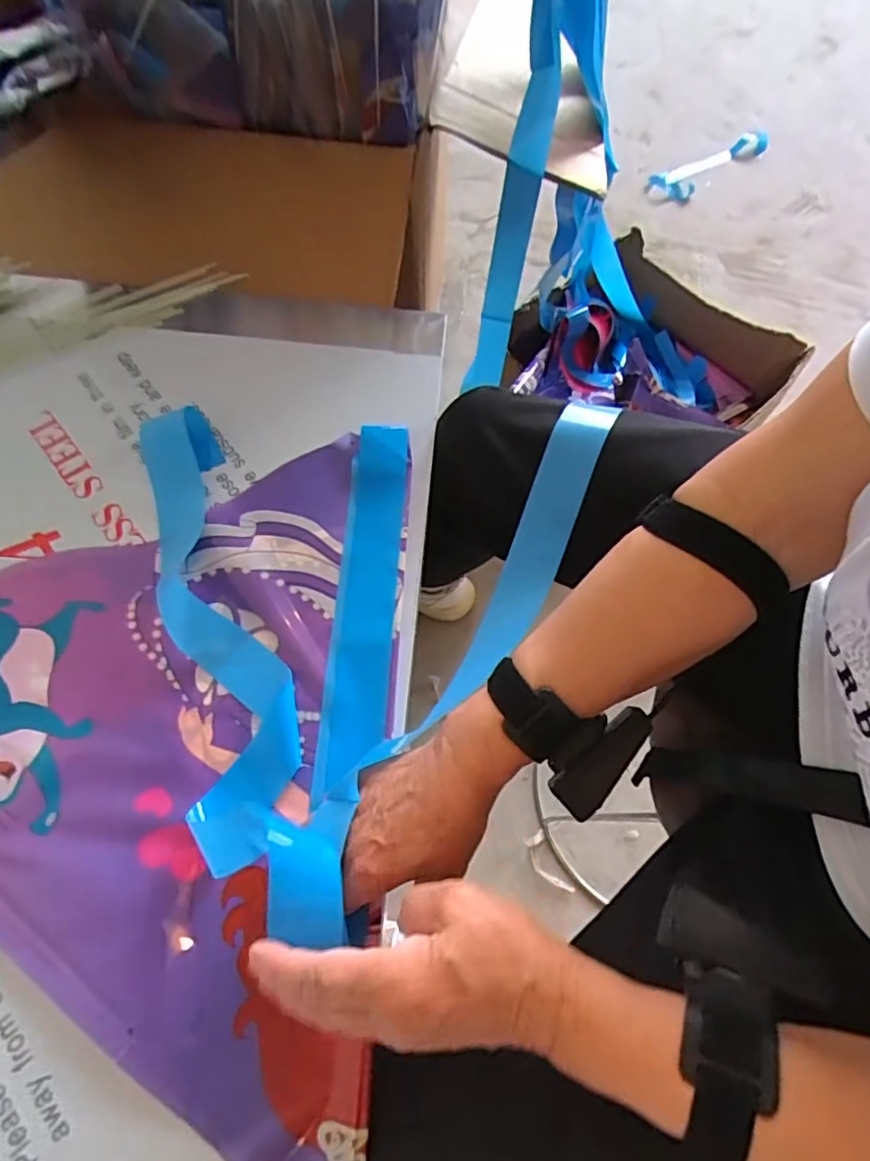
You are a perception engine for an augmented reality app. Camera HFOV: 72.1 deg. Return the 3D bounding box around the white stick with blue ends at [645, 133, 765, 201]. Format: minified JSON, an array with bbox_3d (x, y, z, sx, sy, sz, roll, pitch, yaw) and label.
[{"bbox_3d":[0.595,-0.902,1.304,0.332,0.022,0.084,-32,72,-13],"label":"white stick with blue ends"}]

